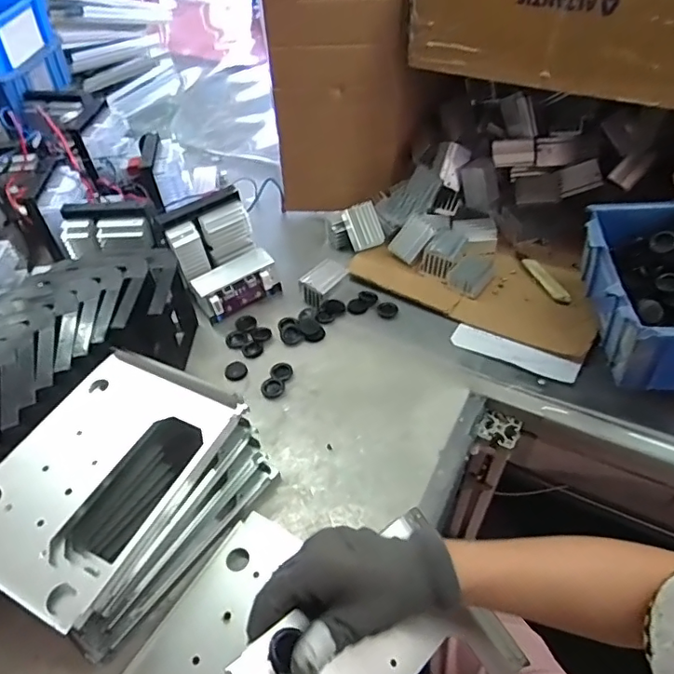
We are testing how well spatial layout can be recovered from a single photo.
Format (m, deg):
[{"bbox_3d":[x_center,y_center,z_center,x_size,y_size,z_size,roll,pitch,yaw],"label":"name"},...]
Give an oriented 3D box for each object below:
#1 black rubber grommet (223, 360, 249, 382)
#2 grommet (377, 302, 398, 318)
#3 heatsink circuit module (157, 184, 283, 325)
[{"bbox_3d":[-0.117,0.039,0.619,0.025,0.004,0.029,-15,48,-11],"label":"black rubber grommet"},{"bbox_3d":[0.065,-0.035,0.674,0.026,0.009,0.023,-27,54,-20],"label":"grommet"},{"bbox_3d":[-0.141,-0.098,0.666,0.109,0.110,0.105,-26,51,-20],"label":"heatsink circuit module"}]

